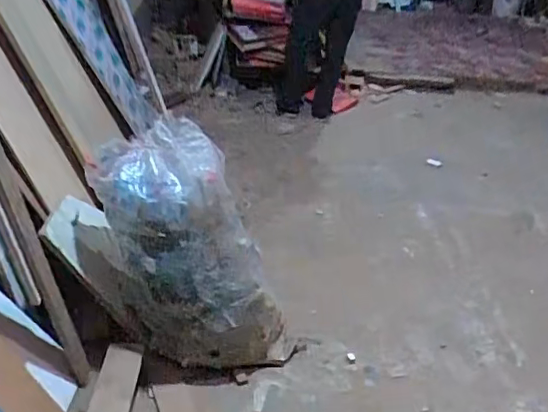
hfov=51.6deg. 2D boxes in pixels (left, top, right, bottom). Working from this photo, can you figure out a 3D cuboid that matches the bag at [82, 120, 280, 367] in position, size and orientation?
[{"bbox_3d":[-0.259,0.129,1.588,0.389,0.686,0.280,-25,11,-24],"label":"bag"}]

